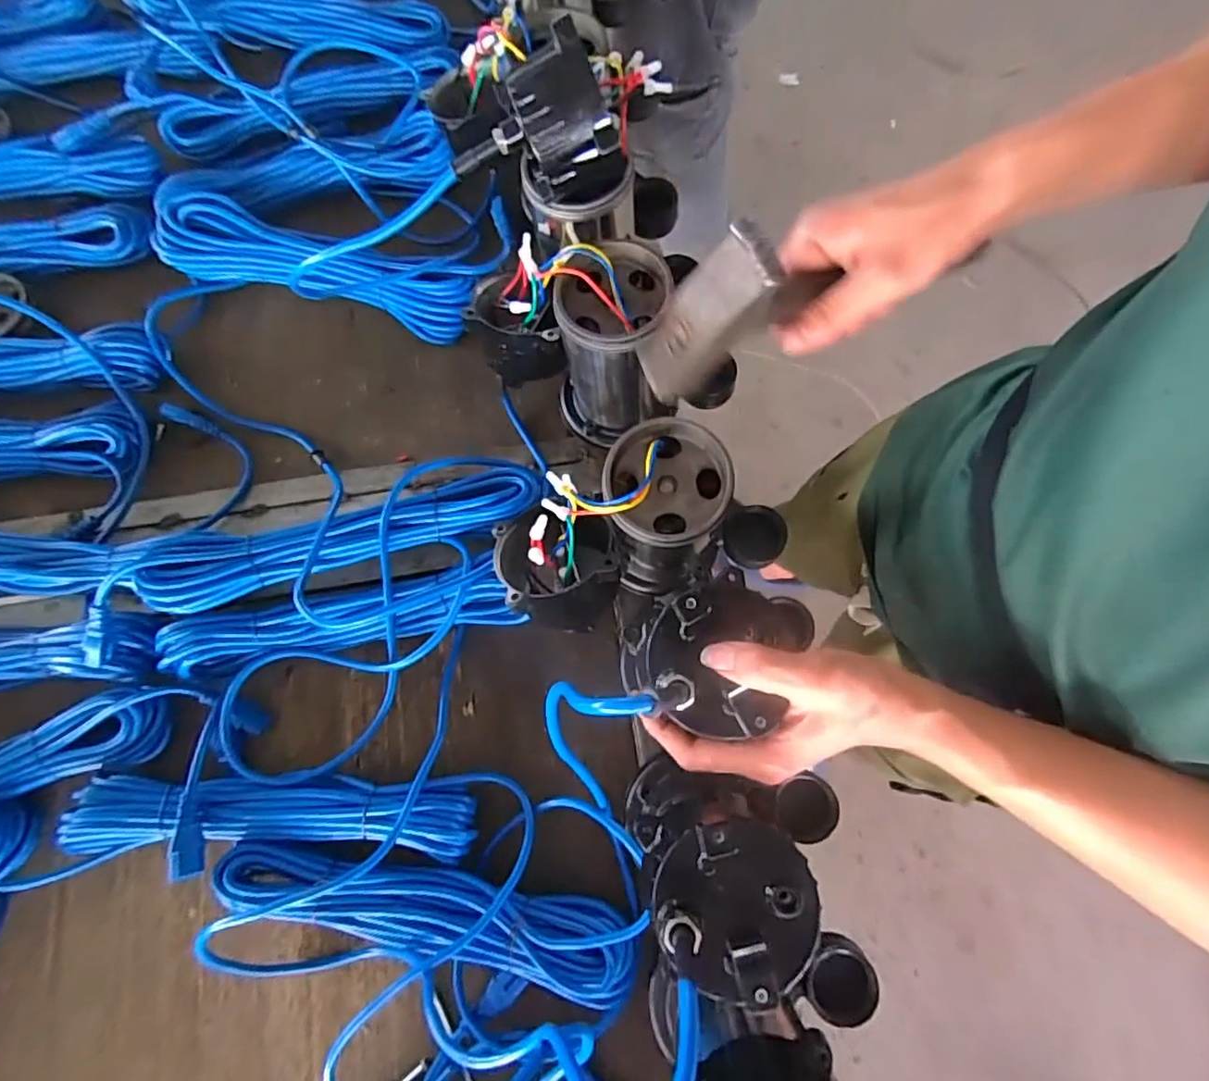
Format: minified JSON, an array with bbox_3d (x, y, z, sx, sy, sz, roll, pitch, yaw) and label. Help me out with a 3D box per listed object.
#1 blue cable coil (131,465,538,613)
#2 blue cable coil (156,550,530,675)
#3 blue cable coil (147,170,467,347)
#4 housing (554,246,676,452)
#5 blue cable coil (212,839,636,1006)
[{"bbox_3d":[-0.232,0.000,0.560,0.338,0.093,0.073,-16,76,-2],"label":"blue cable coil"},{"bbox_3d":[-0.240,0.073,0.563,0.320,0.061,0.074,-9,75,0],"label":"blue cable coil"},{"bbox_3d":[-0.318,-0.296,0.655,0.372,0.058,0.107,20,78,5],"label":"blue cable coil"},{"bbox_3d":[0.004,-0.163,0.531,0.089,0.164,0.094,-10,75,0],"label":"housing"},{"bbox_3d":[-0.144,0.298,0.486,0.331,0.042,0.063,11,76,5],"label":"blue cable coil"}]

